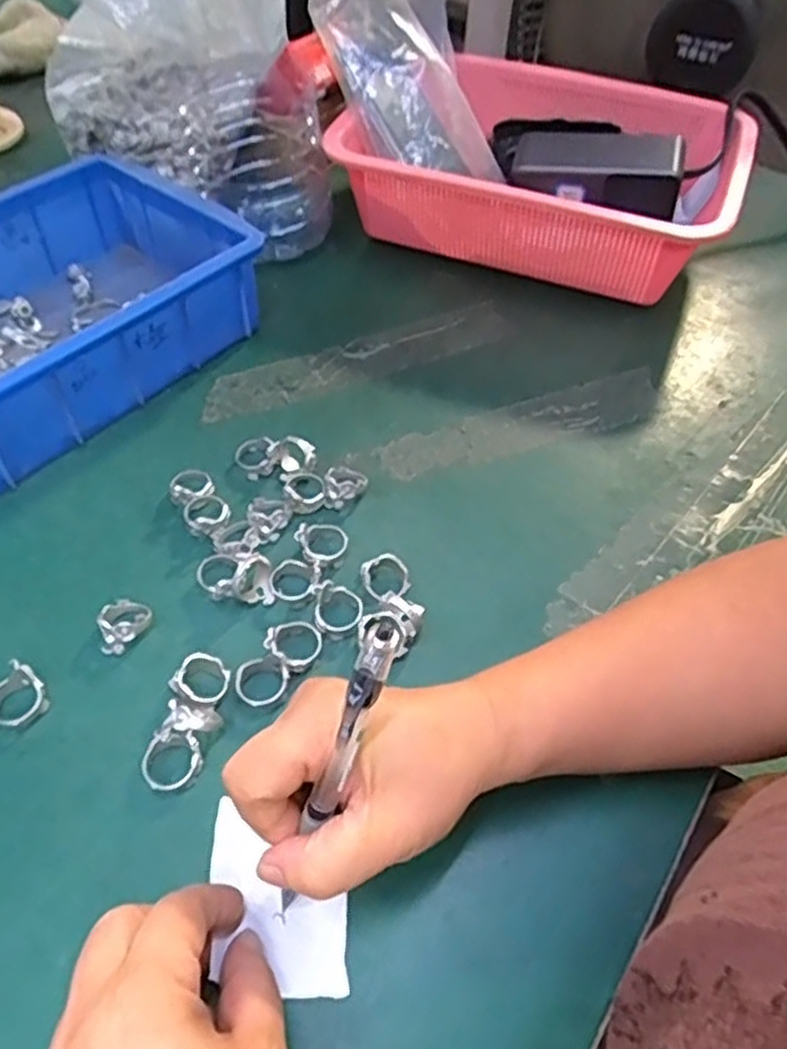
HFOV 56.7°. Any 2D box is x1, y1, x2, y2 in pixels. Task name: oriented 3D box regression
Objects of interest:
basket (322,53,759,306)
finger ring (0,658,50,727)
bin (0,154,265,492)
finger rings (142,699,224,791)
[{"bbox_3d":[0.124,-0.286,0.594,0.283,0.096,0.226,21,53,12],"label":"basket"},{"bbox_3d":[-0.175,0.080,0.338,0.022,0.017,0.026,33,57,21],"label":"finger ring"},{"bbox_3d":[-0.226,-0.143,0.477,0.176,0.070,0.244,38,59,23],"label":"bin"},{"bbox_3d":[-0.095,0.098,0.325,0.024,0.018,0.039,19,53,11],"label":"finger rings"}]

